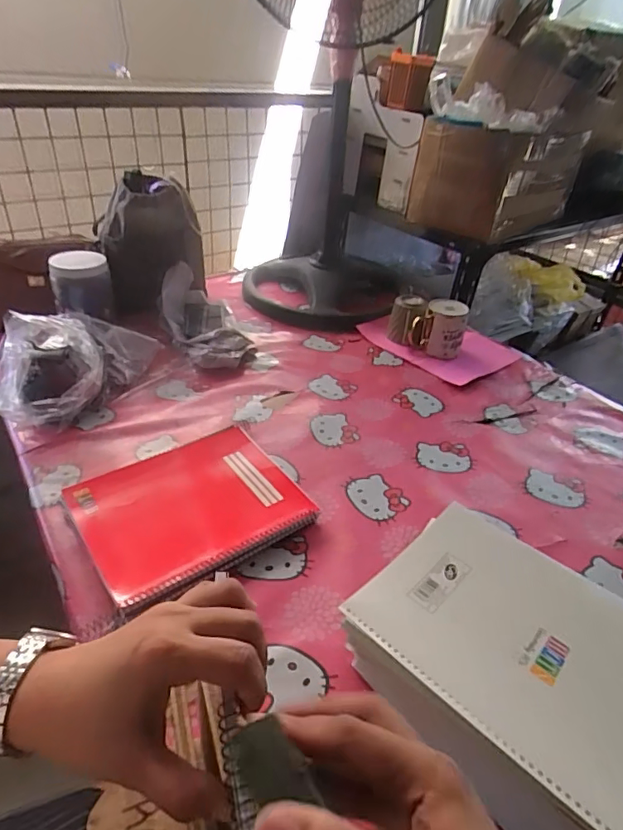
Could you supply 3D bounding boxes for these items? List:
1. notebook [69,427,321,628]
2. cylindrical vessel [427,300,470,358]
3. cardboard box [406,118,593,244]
[{"bbox_3d":[-0.148,0.113,0.640,0.252,0.027,0.199,-19,41,-29],"label":"notebook"},{"bbox_3d":[0.267,-0.171,1.014,0.072,0.096,0.075,9,36,7],"label":"cylindrical vessel"},{"bbox_3d":[0.434,-0.565,1.201,0.370,0.200,0.259,-27,46,-37],"label":"cardboard box"}]

